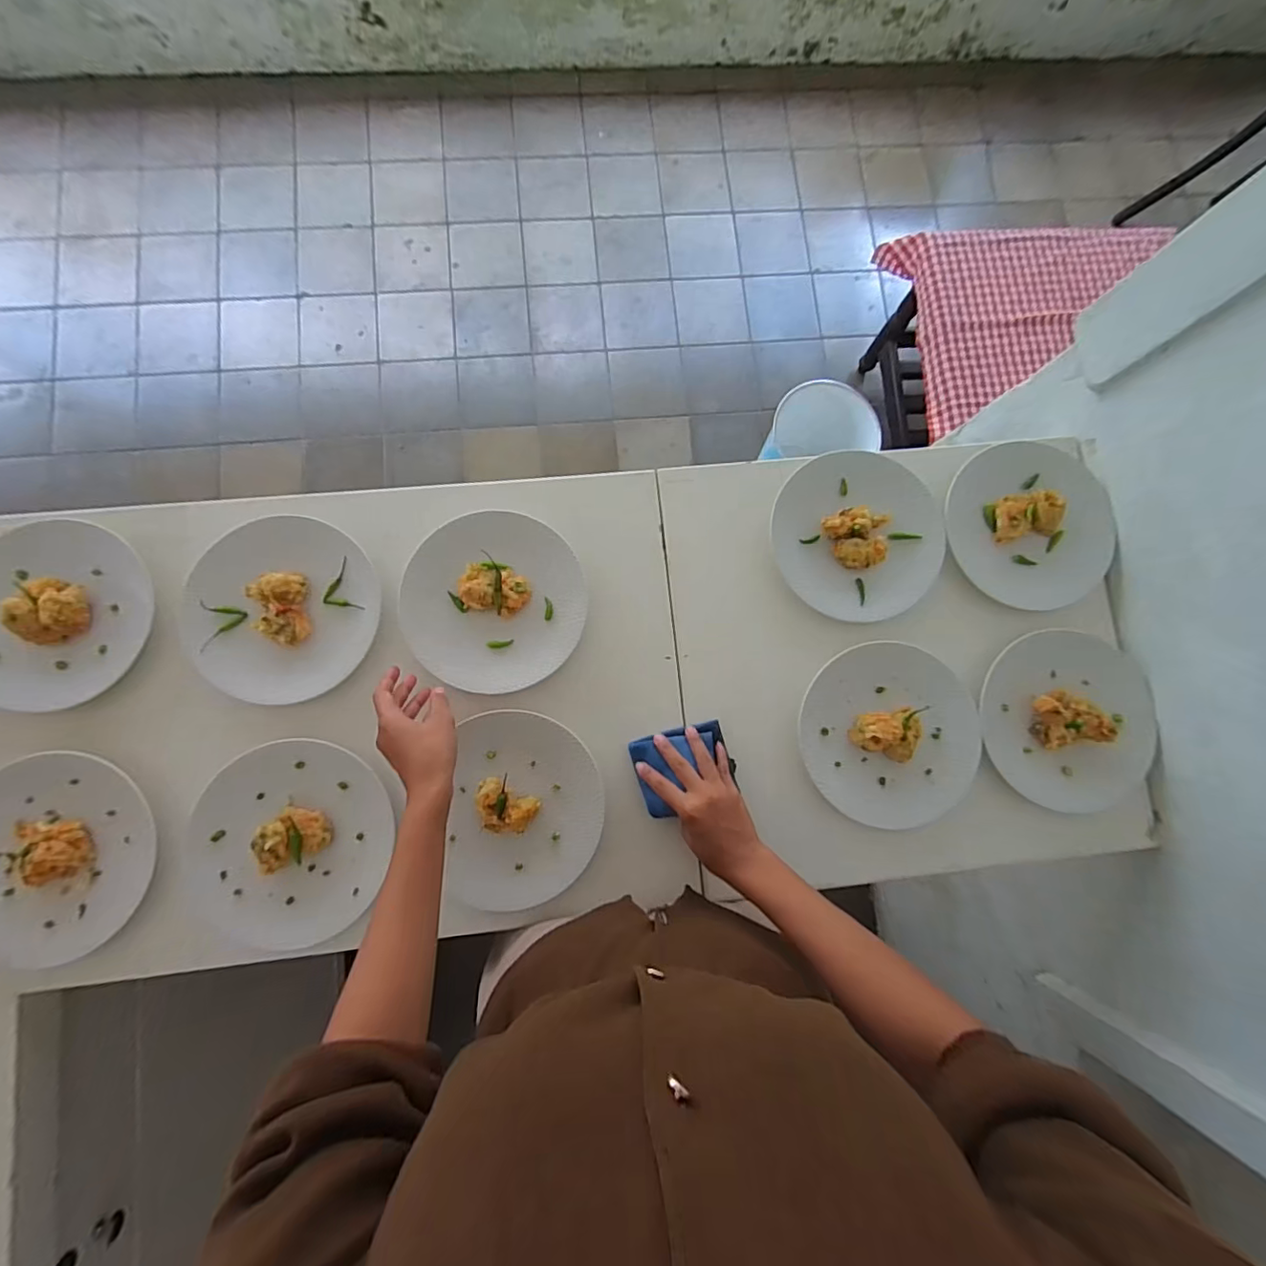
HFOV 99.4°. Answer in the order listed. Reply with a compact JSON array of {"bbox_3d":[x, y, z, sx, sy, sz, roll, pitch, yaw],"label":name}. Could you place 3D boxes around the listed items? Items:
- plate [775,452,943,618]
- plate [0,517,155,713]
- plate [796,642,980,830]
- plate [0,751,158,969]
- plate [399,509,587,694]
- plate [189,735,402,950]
[{"bbox_3d":[0.270,-0.118,0.633,0.192,0.018,0.198,0,83,-3],"label":"plate"},{"bbox_3d":[-0.632,-0.023,0.580,0.199,0.040,0.196,0,83,-3],"label":"plate"},{"bbox_3d":[0.294,0.112,0.601,0.191,0.029,0.211,-44,87,-7],"label":"plate"},{"bbox_3d":[-0.601,0.230,0.547,0.190,0.029,0.200,0,83,-3],"label":"plate"},{"bbox_3d":[-0.156,-0.037,0.604,0.202,0.015,0.194,0,83,-3],"label":"plate"},{"bbox_3d":[-0.362,0.221,0.561,0.195,0.027,0.206,0,83,-3],"label":"plate"}]

